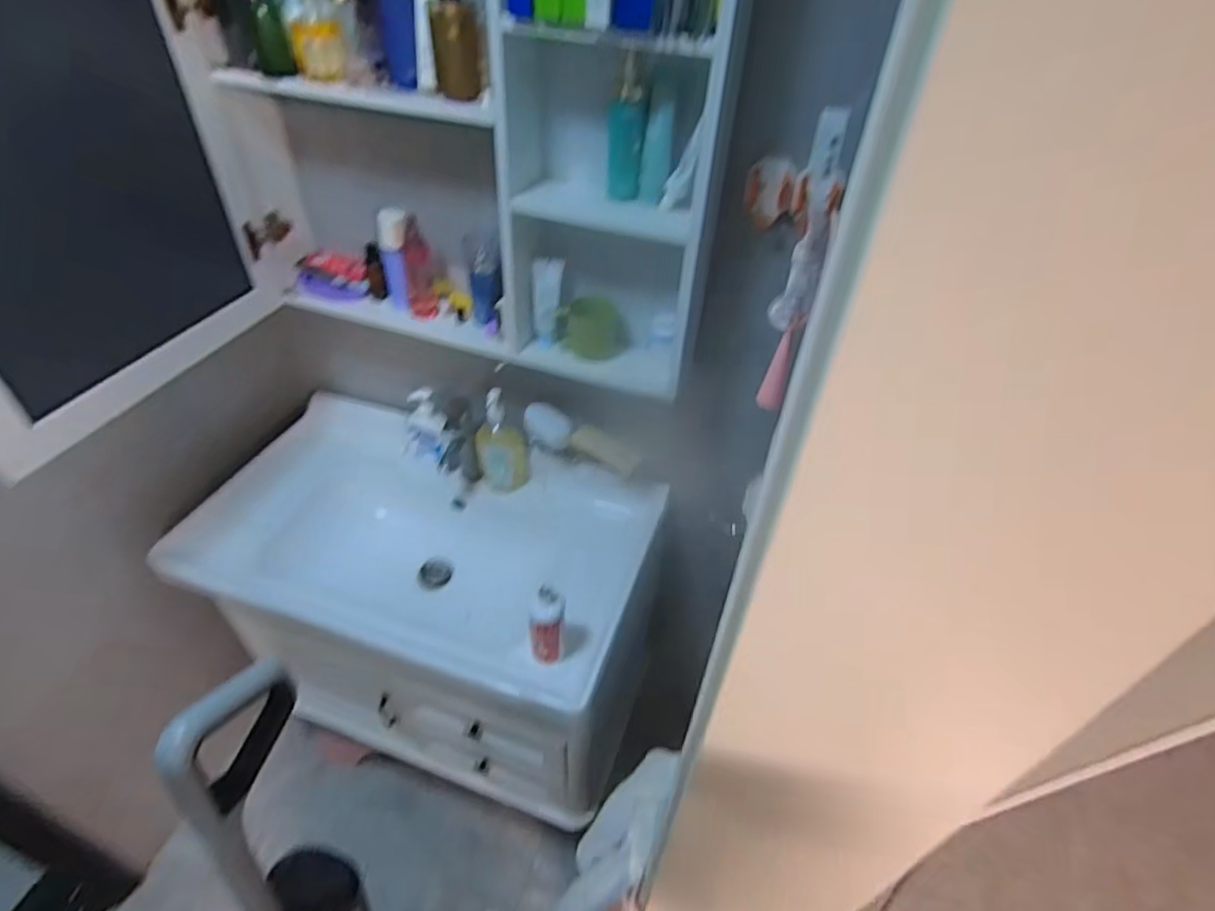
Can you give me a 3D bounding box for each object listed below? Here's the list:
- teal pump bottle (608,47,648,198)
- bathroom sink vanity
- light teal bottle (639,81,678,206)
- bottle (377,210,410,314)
[{"bbox_3d":[0.026,-0.417,0.804,0.045,0.159,0.039,5,42,1],"label":"teal pump bottle"},{"bbox_3d":[-0.364,0.278,1.286,0.808,0.524,0.454,16,43,13],"label":"bathroom sink vanity"},{"bbox_3d":[0.065,-0.402,0.810,0.040,0.135,0.038,5,42,1],"label":"light teal bottle"},{"bbox_3d":[-0.350,-0.323,1.036,0.049,0.167,0.035,-9,43,-14],"label":"bottle"}]

